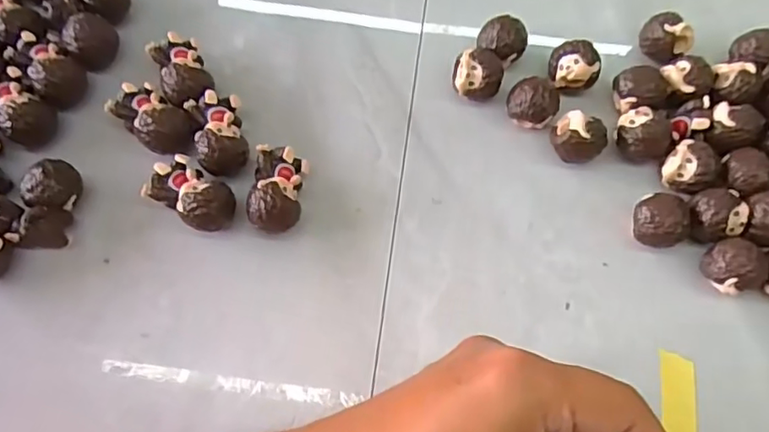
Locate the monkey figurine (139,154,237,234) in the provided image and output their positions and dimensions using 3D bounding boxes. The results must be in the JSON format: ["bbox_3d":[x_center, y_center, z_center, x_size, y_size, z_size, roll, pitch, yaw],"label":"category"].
[{"bbox_3d":[-0.089,-0.010,0.281,0.040,0.021,0.024,31,73,10],"label":"monkey figurine"}]

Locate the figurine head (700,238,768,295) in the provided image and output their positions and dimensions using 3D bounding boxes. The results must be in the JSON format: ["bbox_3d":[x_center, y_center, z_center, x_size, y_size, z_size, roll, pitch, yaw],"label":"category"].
[{"bbox_3d":[0.157,0.023,0.274,0.024,0.024,0.024,0,70,0],"label":"figurine head"}]

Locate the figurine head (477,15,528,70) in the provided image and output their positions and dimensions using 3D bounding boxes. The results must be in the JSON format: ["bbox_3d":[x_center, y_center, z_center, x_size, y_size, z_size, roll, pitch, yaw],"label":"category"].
[{"bbox_3d":[0.061,-0.089,0.318,0.024,0.025,0.024,13,70,4],"label":"figurine head"}]

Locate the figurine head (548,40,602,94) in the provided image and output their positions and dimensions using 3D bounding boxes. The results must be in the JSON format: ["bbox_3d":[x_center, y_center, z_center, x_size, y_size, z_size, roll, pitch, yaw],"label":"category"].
[{"bbox_3d":[0.097,-0.076,0.312,0.024,0.024,0.019,8,70,2],"label":"figurine head"}]

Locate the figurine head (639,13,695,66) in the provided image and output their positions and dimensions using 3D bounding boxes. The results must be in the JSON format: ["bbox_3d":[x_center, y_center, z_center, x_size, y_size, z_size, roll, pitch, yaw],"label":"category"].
[{"bbox_3d":[0.146,-0.092,0.318,0.020,0.024,0.024,-33,74,-12],"label":"figurine head"}]

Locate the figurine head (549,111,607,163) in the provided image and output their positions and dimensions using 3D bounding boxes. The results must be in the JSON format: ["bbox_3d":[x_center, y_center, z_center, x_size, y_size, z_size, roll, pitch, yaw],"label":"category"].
[{"bbox_3d":[0.094,-0.037,0.297,0.025,0.023,0.022,22,71,8],"label":"figurine head"}]

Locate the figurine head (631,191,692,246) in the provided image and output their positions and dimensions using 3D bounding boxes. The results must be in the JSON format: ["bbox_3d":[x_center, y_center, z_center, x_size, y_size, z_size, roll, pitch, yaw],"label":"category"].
[{"bbox_3d":[0.126,0.004,0.281,0.022,0.024,0.025,-24,72,-9],"label":"figurine head"}]

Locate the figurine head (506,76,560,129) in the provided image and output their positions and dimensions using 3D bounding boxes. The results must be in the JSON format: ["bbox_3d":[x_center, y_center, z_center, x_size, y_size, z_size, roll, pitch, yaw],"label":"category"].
[{"bbox_3d":[0.074,-0.056,0.303,0.024,0.023,0.022,0,70,0],"label":"figurine head"}]

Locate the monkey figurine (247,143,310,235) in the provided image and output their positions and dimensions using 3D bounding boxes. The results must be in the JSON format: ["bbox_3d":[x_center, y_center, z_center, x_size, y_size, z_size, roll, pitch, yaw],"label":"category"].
[{"bbox_3d":[-0.049,-0.012,0.283,0.022,0.025,0.040,5,70,1],"label":"monkey figurine"}]

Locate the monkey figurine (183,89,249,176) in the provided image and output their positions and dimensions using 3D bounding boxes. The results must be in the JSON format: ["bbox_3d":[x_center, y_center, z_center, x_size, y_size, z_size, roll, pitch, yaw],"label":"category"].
[{"bbox_3d":[-0.080,-0.040,0.293,0.024,0.021,0.041,-18,71,-7],"label":"monkey figurine"}]

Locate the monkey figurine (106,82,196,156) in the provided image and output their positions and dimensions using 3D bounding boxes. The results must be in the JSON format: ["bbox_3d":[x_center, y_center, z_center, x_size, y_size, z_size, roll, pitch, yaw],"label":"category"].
[{"bbox_3d":[-0.112,-0.047,0.295,0.043,0.020,0.023,38,74,12],"label":"monkey figurine"}]

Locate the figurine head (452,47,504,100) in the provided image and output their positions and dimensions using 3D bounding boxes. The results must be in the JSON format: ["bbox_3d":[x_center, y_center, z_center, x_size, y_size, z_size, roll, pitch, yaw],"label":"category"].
[{"bbox_3d":[0.048,-0.072,0.310,0.024,0.023,0.022,2,70,0],"label":"figurine head"}]

